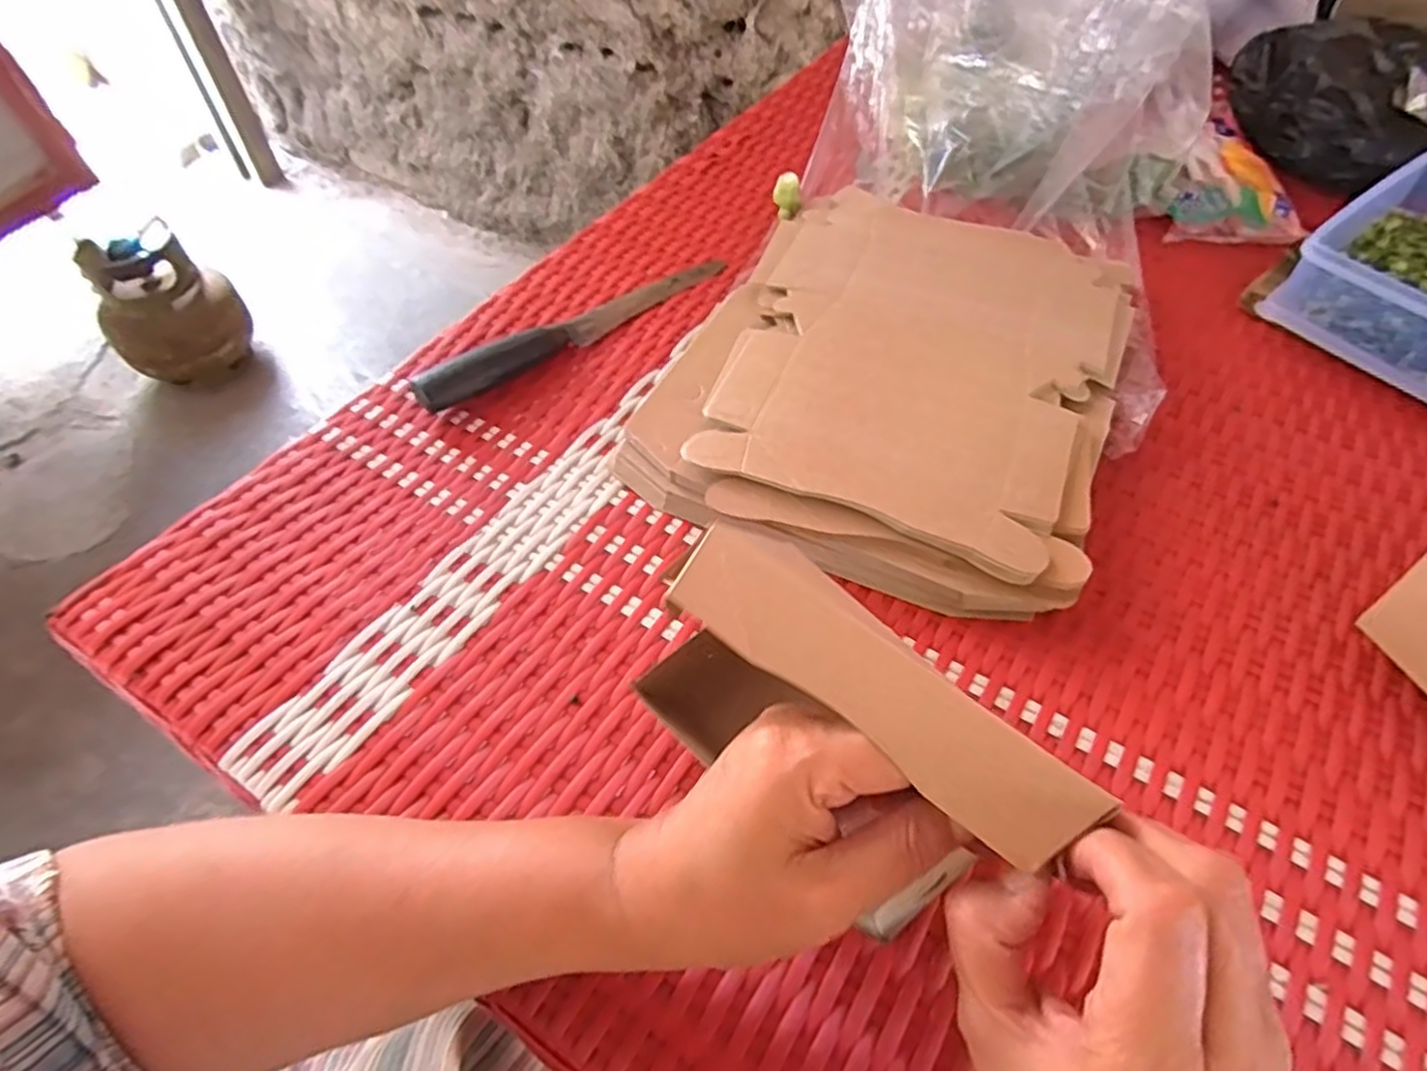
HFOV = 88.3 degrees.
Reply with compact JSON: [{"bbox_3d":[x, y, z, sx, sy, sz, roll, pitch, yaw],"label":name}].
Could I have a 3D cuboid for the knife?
[{"bbox_3d":[-0.092,-0.150,0.513,0.245,0.023,0.027,-37,61,-25],"label":"knife"}]

